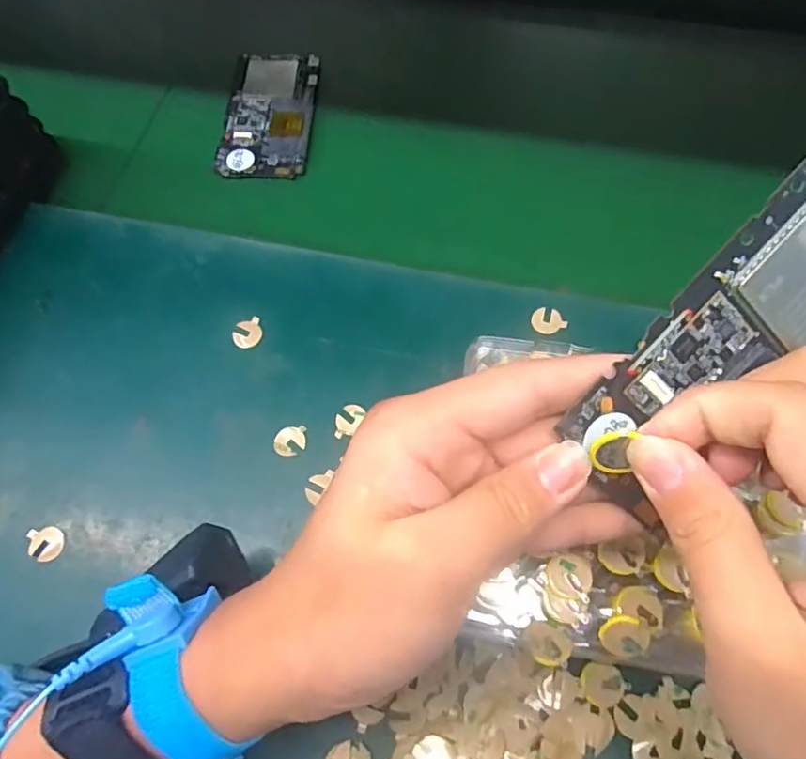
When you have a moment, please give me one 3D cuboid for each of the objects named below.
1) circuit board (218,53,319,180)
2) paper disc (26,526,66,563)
[{"bbox_3d":[-0.102,-0.203,0.446,0.068,0.008,0.118,0,66,5],"label":"circuit board"},{"bbox_3d":[-0.194,0.089,0.316,0.020,0.004,0.018,-8,65,-3],"label":"paper disc"}]

